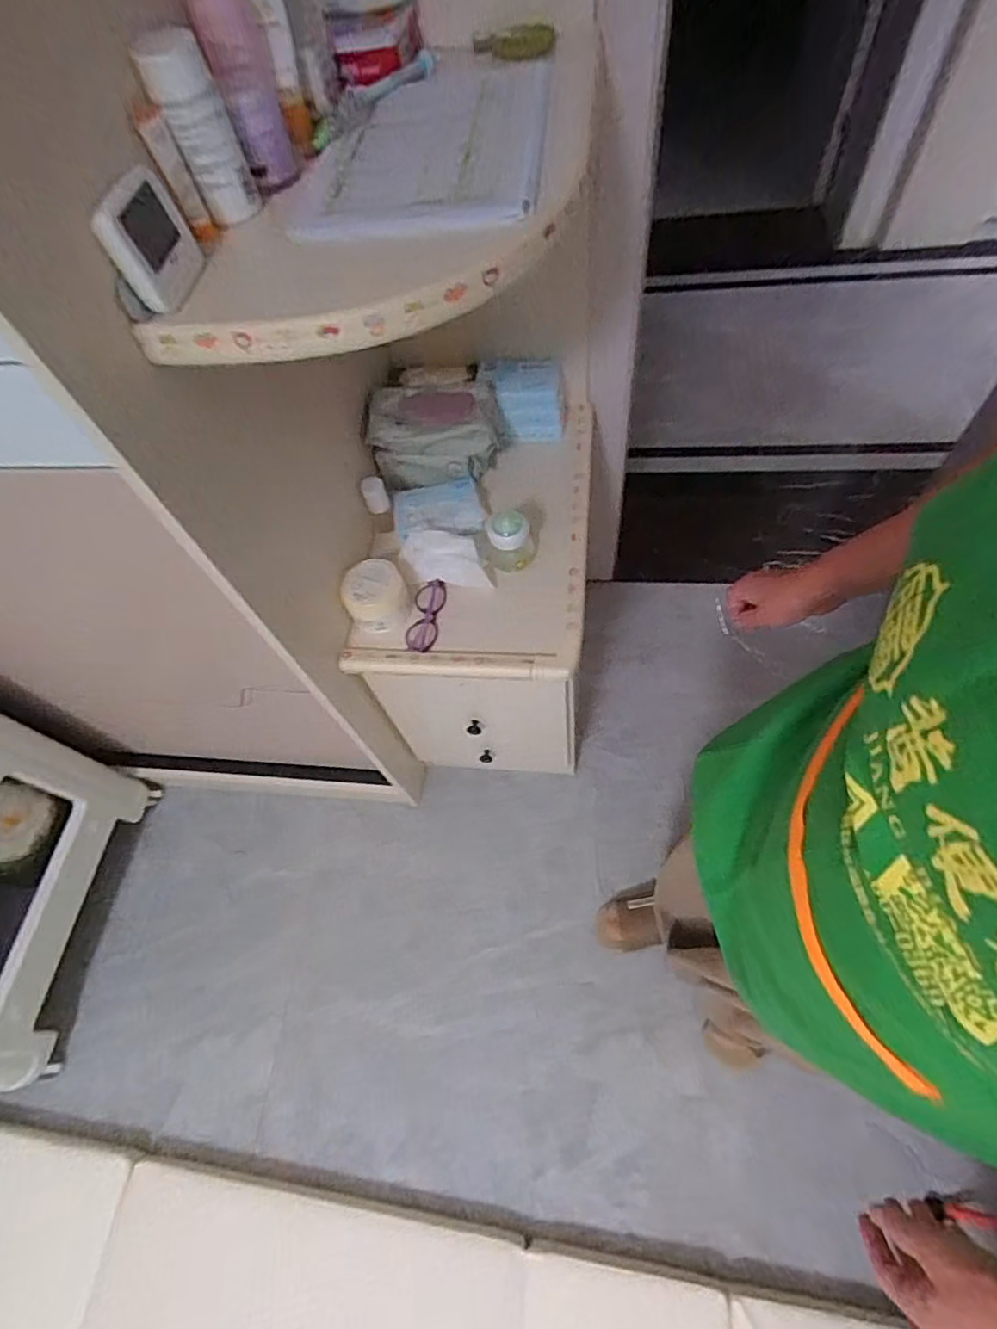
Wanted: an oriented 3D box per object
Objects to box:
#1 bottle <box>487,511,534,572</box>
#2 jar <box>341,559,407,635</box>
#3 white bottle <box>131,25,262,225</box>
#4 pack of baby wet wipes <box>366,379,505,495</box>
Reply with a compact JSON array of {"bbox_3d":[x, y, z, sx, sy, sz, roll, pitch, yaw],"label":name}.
[{"bbox_3d":[0.019,-0.183,0.919,0.066,0.088,0.053,-7,61,3],"label":"bottle"},{"bbox_3d":[-0.181,-0.100,0.890,0.089,0.067,0.083,-3,61,6],"label":"jar"},{"bbox_3d":[-0.252,-0.456,0.515,0.053,0.120,0.053,-20,61,-4],"label":"white bottle"},{"bbox_3d":[-0.102,-0.380,0.984,0.205,0.125,0.108,-11,61,1],"label":"pack of baby wet wipes"}]

